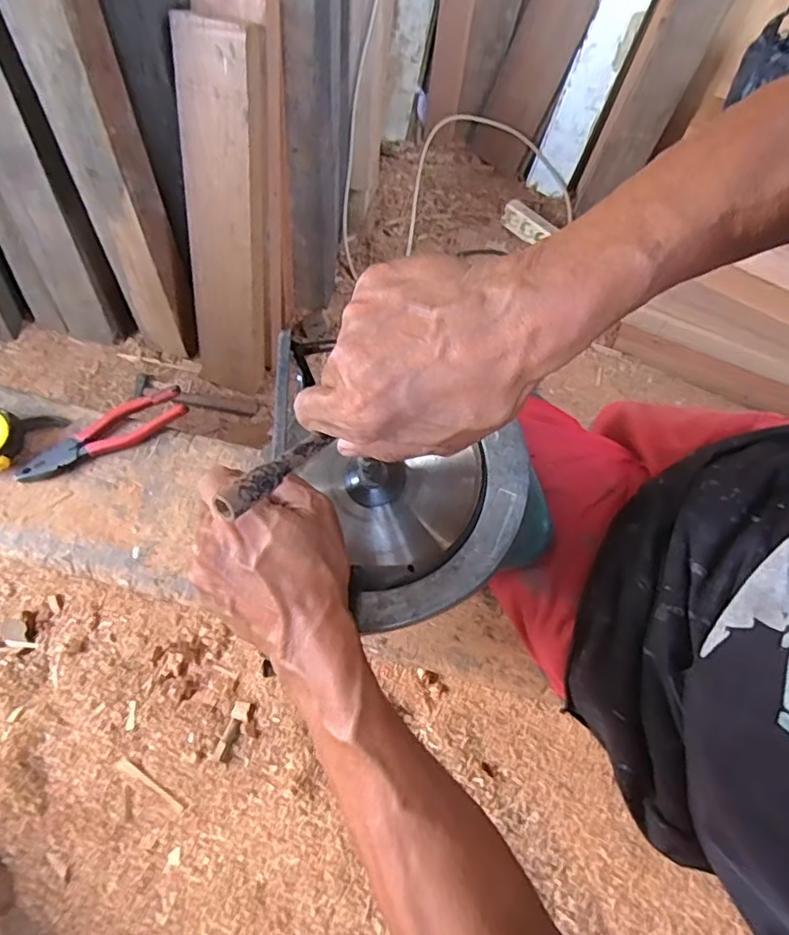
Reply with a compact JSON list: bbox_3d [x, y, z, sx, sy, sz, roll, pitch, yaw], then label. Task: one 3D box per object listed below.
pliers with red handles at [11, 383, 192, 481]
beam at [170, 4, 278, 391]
[{"bbox_3d":[-0.324,-0.032,0.660,0.193,0.023,0.046,-29,72,-9],"label":"pliers with red handles"},{"bbox_3d":[-0.315,-0.452,1.157,0.162,0.685,0.072,19,44,7],"label":"beam"}]

